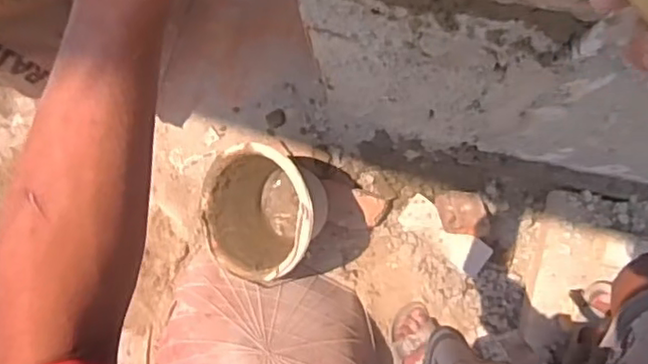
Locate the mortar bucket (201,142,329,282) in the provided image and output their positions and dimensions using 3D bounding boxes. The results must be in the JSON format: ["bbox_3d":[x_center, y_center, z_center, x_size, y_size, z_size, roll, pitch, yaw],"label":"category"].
[{"bbox_3d":[-0.093,0.054,1.292,0.255,0.182,0.255,4,97,33],"label":"mortar bucket"}]

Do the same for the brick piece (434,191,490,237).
[{"bbox_3d":[0.300,0.065,1.362,0.112,0.036,0.106,4,55,-16],"label":"brick piece"}]

